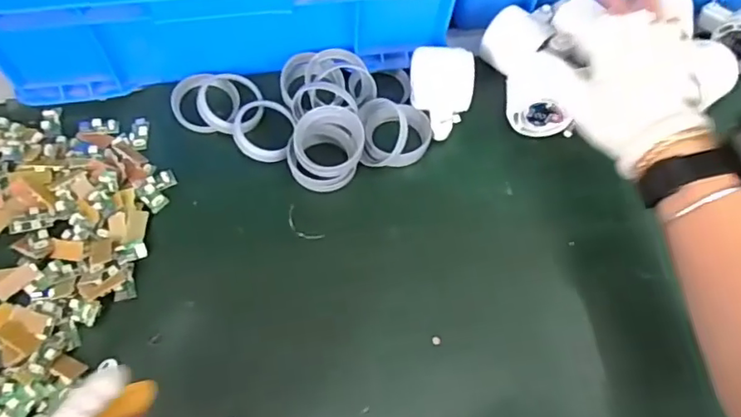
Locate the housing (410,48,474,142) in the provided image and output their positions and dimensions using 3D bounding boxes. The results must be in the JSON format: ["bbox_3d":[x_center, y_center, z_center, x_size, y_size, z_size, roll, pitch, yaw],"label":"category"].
[{"bbox_3d":[0.065,-0.107,0.515,0.054,0.051,0.078,0,62,-2],"label":"housing"}]

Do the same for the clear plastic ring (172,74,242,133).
[{"bbox_3d":[-0.150,-0.096,0.507,0.059,0.018,0.059,1,62,-1],"label":"clear plastic ring"}]

